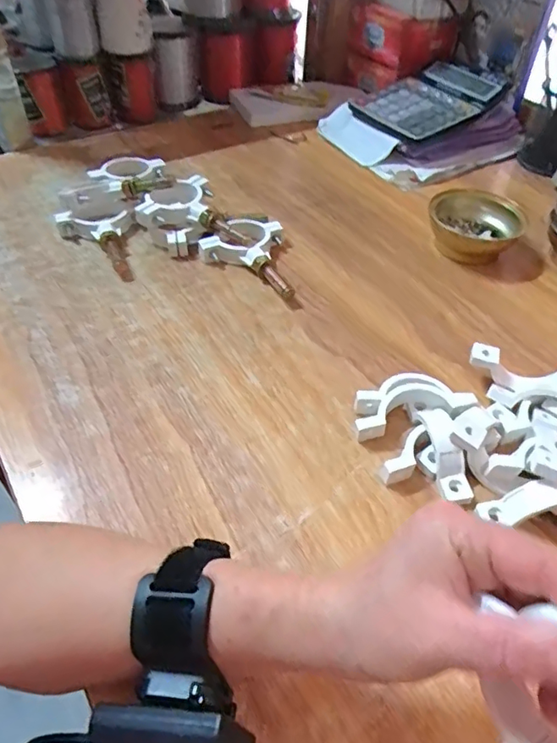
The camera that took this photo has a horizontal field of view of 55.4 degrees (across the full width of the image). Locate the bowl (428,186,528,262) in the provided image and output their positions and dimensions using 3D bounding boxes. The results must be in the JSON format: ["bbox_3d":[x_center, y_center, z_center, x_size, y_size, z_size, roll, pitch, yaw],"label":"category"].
[{"bbox_3d":[0.201,-0.146,0.553,0.088,0.052,0.081,2,46,-2],"label":"bowl"}]

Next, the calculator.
[{"bbox_3d":[0.198,-0.363,0.716,0.165,0.023,0.132,-36,58,-16],"label":"calculator"}]

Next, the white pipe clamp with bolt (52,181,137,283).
[{"bbox_3d":[-0.180,-0.136,0.524,0.073,0.035,0.125,-12,48,-15],"label":"white pipe clamp with bolt"}]

